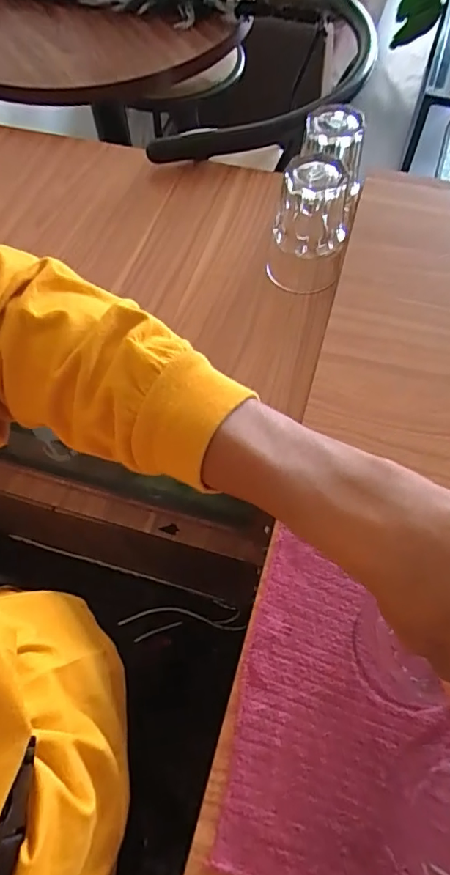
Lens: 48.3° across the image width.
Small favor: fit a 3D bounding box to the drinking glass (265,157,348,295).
[{"bbox_3d":[0.099,-0.243,0.573,0.088,0.130,0.087,10,64,6],"label":"drinking glass"}]

